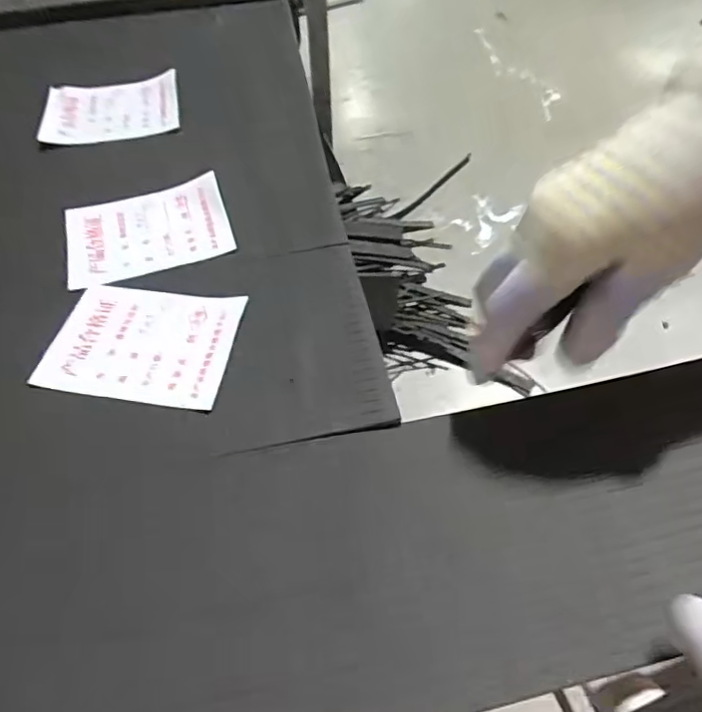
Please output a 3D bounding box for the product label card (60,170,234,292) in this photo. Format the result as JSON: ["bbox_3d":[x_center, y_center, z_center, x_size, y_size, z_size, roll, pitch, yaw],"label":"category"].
[{"bbox_3d":[-0.134,-0.084,0.384,0.103,0.012,0.074,-17,58,-8],"label":"product label card"}]

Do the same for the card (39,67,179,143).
[{"bbox_3d":[-0.189,-0.197,0.461,0.104,0.016,0.066,-9,57,-4],"label":"card"}]

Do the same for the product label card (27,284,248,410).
[{"bbox_3d":[-0.119,-0.008,0.336,0.102,0.004,0.073,7,57,7],"label":"product label card"}]

